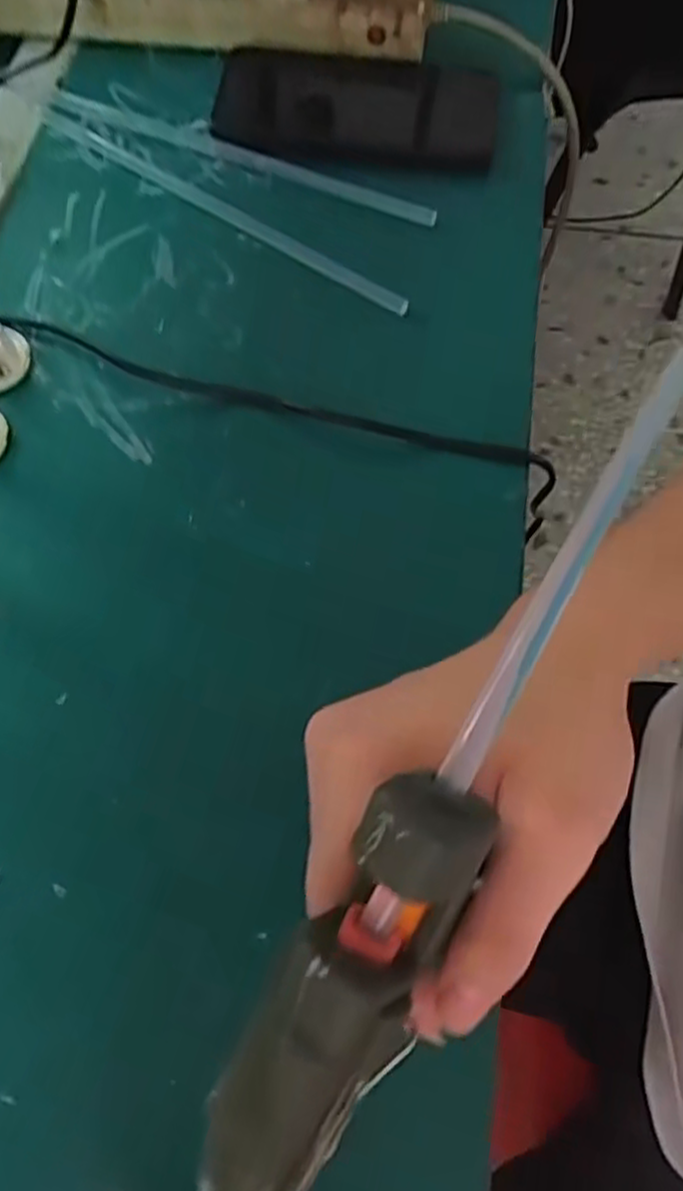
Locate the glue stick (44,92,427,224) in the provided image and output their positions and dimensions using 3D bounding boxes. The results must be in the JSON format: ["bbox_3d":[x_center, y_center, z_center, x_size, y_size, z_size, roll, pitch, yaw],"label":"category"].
[{"bbox_3d":[-0.063,-0.256,0.416,0.250,0.008,0.016,26,69,11],"label":"glue stick"}]

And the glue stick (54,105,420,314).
[{"bbox_3d":[-0.072,-0.215,0.397,0.256,0.007,0.013,35,71,15],"label":"glue stick"}]

